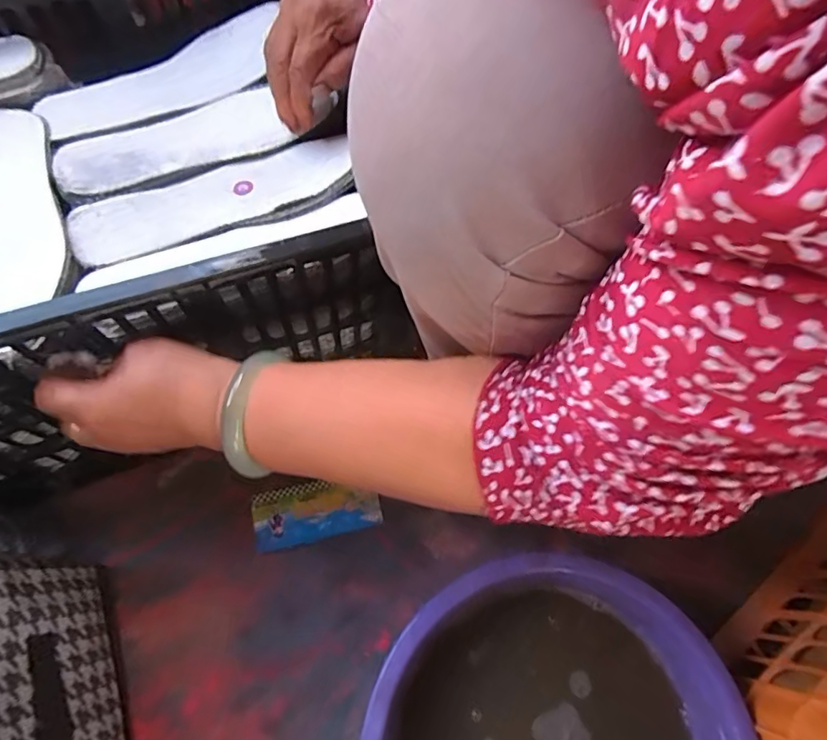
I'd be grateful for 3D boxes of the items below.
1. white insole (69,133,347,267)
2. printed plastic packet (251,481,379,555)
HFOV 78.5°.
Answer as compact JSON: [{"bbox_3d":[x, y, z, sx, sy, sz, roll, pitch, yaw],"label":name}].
[{"bbox_3d":[-0.155,-0.134,0.389,0.213,0.021,0.055,-18,68,-9],"label":"white insole"},{"bbox_3d":[-0.099,0.141,0.514,0.125,0.009,0.058,-13,67,-6],"label":"printed plastic packet"}]

